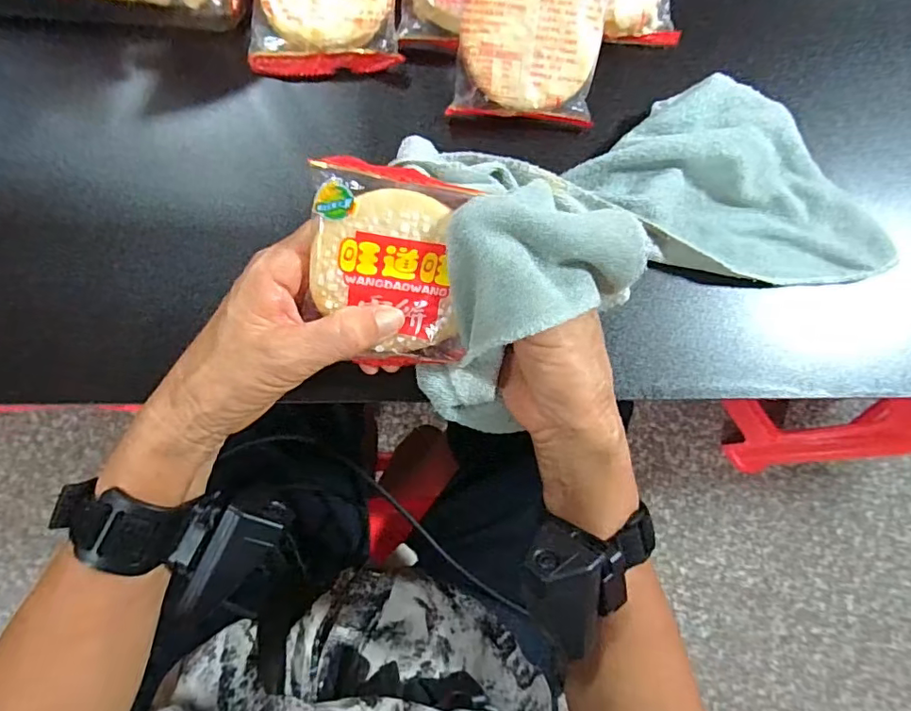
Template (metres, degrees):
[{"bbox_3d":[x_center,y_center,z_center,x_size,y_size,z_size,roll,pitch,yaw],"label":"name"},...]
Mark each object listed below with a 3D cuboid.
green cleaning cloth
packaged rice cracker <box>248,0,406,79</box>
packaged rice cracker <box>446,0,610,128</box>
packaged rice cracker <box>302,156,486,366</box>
[{"bbox_3d":[0.105,-0.070,0.306,0.278,0.088,0.137,-20,86,-22],"label":"green cleaning cloth"},{"bbox_3d":[-0.078,-0.218,0.316,0.084,0.021,0.101,-5,84,-6],"label":"packaged rice cracker"},{"bbox_3d":[0.045,-0.189,0.310,0.084,0.014,0.098,6,105,-7],"label":"packaged rice cracker"},{"bbox_3d":[-0.029,-0.038,0.251,0.072,0.014,0.094,5,116,-10],"label":"packaged rice cracker"}]

